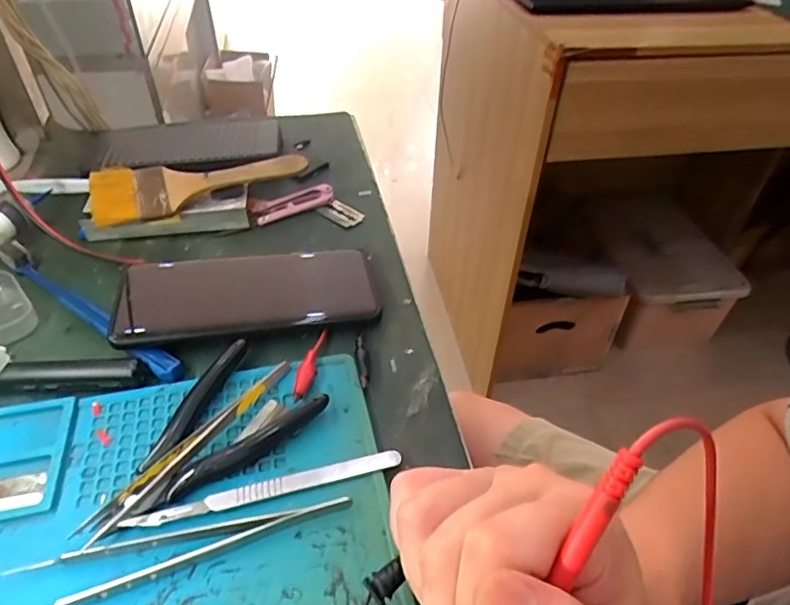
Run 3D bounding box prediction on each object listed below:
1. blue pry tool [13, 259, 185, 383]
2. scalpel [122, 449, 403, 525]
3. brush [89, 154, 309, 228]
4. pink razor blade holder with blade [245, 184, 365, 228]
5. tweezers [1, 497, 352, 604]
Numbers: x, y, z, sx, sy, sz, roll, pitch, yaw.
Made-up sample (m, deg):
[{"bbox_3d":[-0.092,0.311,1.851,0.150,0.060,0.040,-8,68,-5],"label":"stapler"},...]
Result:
[{"bbox_3d":[-0.197,0.008,0.361,0.171,0.010,0.013,27,48,25],"label":"blue pry tool"},{"bbox_3d":[-0.062,0.093,0.274,0.132,0.006,0.010,-10,44,-13],"label":"scalpel"},{"bbox_3d":[-0.152,-0.096,0.438,0.161,0.010,0.064,-12,52,-14],"label":"brush"},{"bbox_3d":[-0.075,-0.079,0.459,0.094,0.013,0.045,0,43,-2],"label":"pink razor blade holder with blade"},{"bbox_3d":[-0.095,0.112,0.250,0.150,0.009,0.024,-10,44,-12],"label":"tweezers"}]

